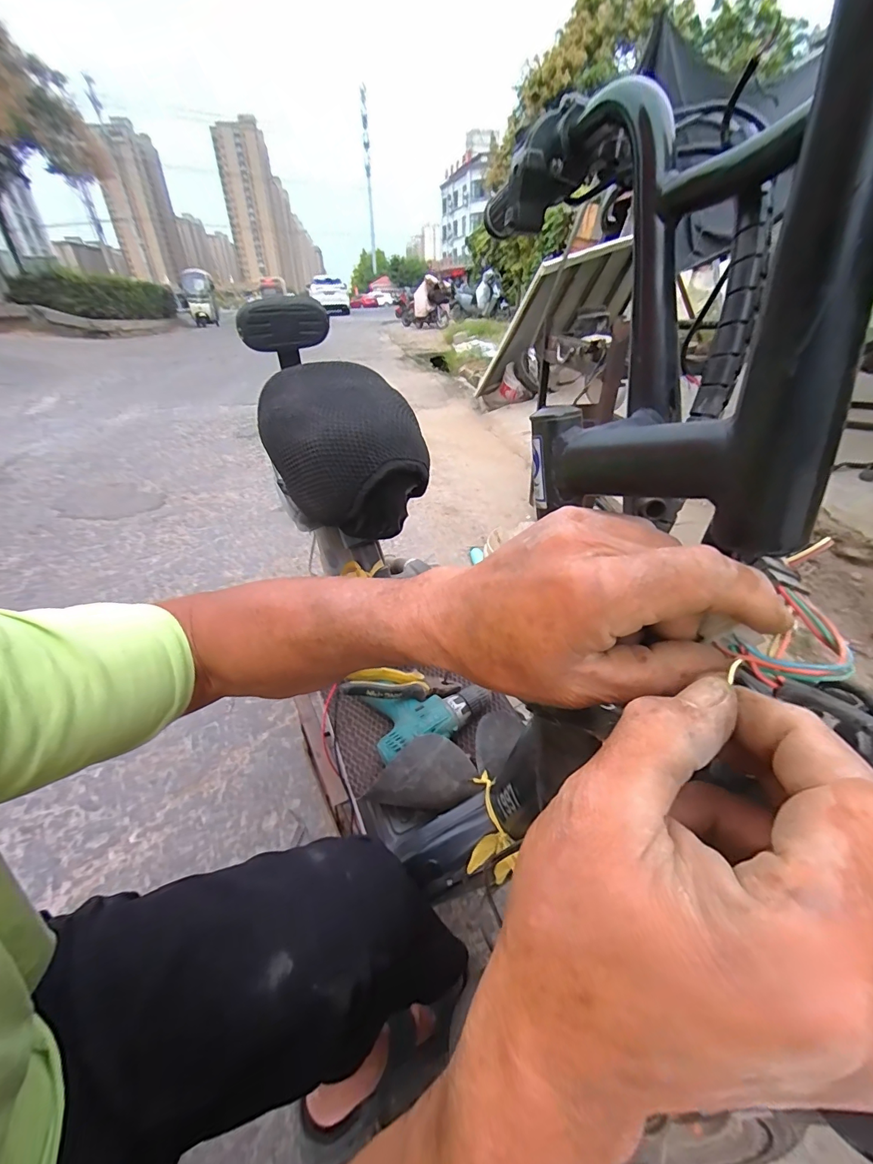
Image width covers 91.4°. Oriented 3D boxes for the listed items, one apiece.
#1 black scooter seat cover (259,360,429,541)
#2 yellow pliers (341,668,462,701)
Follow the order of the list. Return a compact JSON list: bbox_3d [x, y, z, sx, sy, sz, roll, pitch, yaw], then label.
[{"bbox_3d":[-0.132,-0.189,0.602,0.189,0.172,0.271,-14,36,-18],"label":"black scooter seat cover"},{"bbox_3d":[-0.051,0.150,0.631,0.184,0.018,0.049,8,26,-31],"label":"yellow pliers"}]

